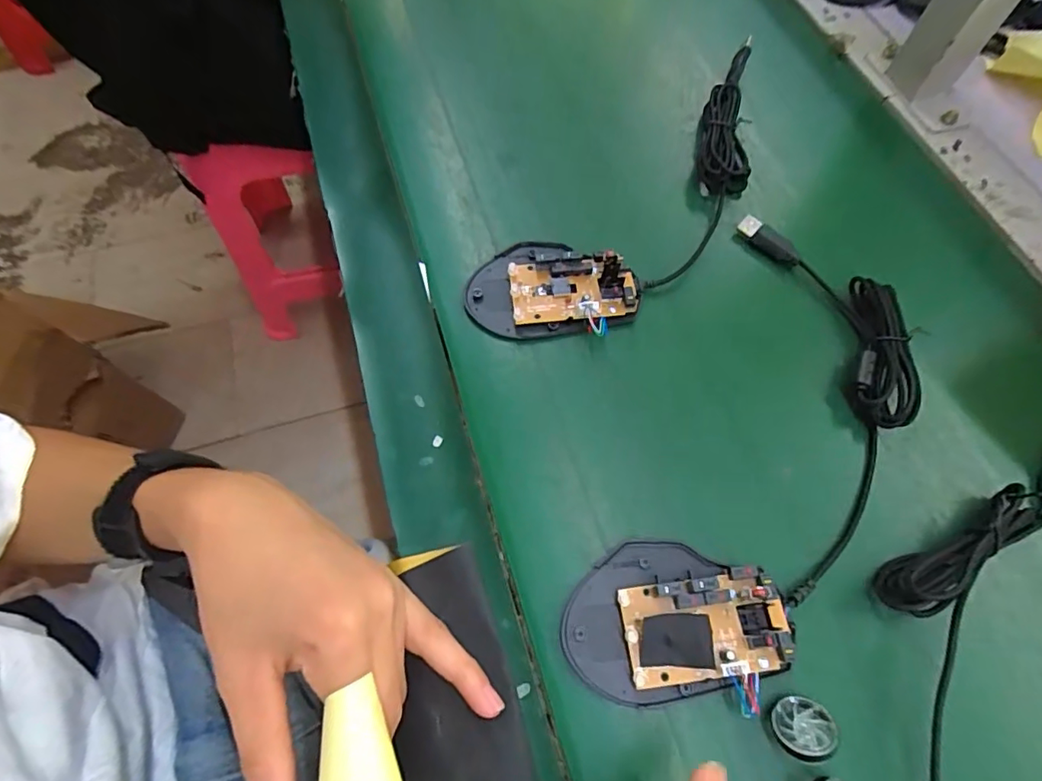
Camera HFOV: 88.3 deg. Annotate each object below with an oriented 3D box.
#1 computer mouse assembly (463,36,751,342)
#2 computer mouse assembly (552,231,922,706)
[{"bbox_3d":[0.099,-0.136,0.380,0.096,0.024,0.317,42,71,17],"label":"computer mouse assembly"},{"bbox_3d":[0.136,0.035,0.297,0.112,0.022,0.291,29,68,12],"label":"computer mouse assembly"}]

